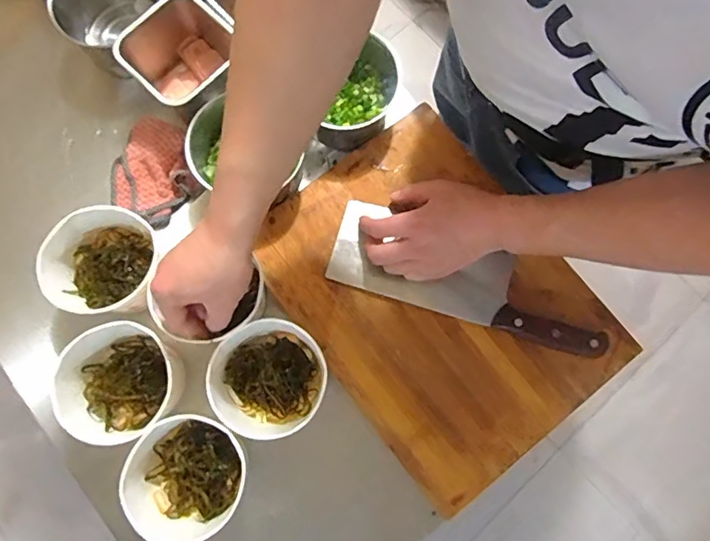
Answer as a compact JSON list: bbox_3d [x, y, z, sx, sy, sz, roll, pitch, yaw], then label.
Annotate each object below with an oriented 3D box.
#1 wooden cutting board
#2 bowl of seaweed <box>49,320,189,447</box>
[{"bbox_3d":[0.096,0.025,0.598,0.300,0.026,0.395,-37,81,-8],"label":"wooden cutting board"},{"bbox_3d":[-0.254,0.123,0.545,0.111,0.080,0.111,0,78,-1],"label":"bowl of seaweed"}]

